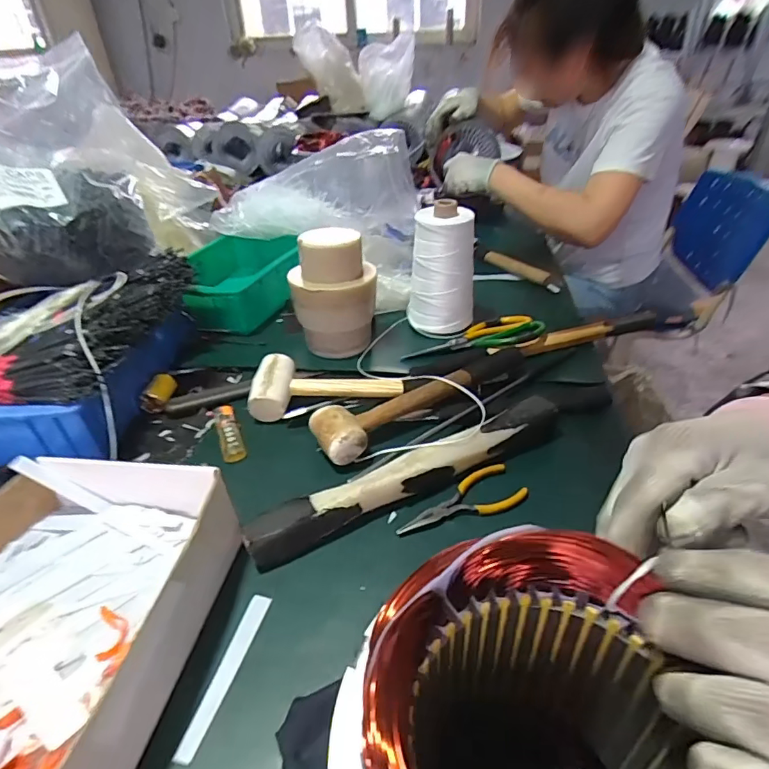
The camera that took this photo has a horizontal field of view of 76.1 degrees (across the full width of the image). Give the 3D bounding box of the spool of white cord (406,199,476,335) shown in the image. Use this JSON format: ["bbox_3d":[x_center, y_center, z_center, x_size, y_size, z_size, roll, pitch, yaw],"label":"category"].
[{"bbox_3d":[0.079,-0.155,0.669,0.081,0.164,0.078,-1,35,1],"label":"spool of white cord"}]

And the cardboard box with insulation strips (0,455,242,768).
[{"bbox_3d":[-0.226,0.161,0.322,0.197,0.073,0.246,5,35,9],"label":"cardboard box with insulation strips"}]

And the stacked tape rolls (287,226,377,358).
[{"bbox_3d":[-0.064,-0.114,0.628,0.108,0.156,0.091,-7,35,-8],"label":"stacked tape rolls"}]

